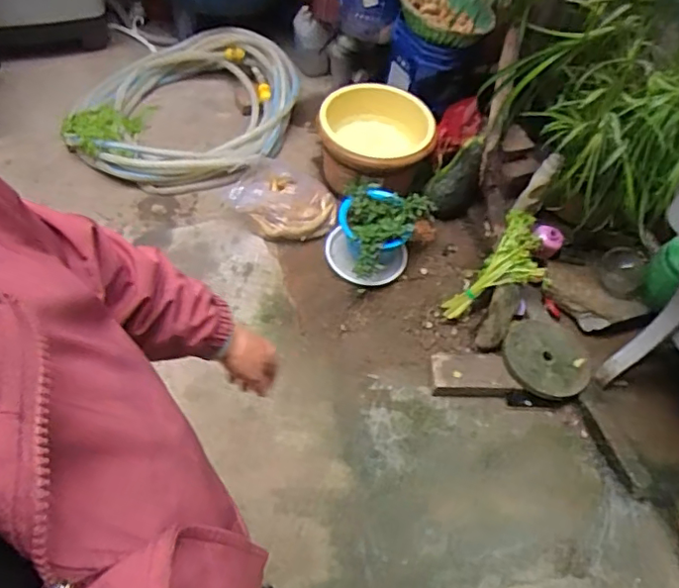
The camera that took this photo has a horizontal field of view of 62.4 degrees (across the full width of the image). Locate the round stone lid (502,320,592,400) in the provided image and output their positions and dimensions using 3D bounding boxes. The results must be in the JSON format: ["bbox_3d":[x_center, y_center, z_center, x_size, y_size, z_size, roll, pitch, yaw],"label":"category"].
[{"bbox_3d":[0.576,0.171,1.538,0.247,0.035,0.229,4,56,-5],"label":"round stone lid"}]

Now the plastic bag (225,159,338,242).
[{"bbox_3d":[-0.183,-0.297,1.788,0.337,0.113,0.247,-6,57,-12],"label":"plastic bag"}]

